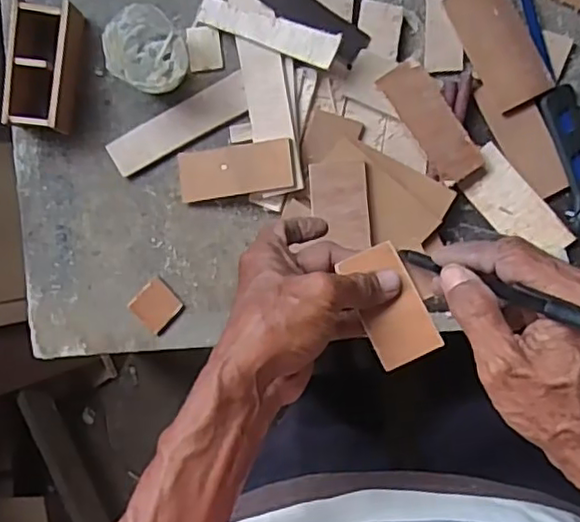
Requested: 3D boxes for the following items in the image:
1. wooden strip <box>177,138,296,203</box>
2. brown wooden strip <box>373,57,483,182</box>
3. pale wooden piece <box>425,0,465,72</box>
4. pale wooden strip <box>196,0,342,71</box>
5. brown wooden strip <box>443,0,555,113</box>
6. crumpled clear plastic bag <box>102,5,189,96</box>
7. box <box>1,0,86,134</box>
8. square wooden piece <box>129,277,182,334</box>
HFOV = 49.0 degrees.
[{"bbox_3d":[-0.050,-0.080,0.565,0.112,0.006,0.044,-5,88,23],"label":"wooden strip"},{"bbox_3d":[0.121,-0.119,0.546,0.041,0.006,0.108,-30,92,12],"label":"brown wooden strip"},{"bbox_3d":[0.136,-0.201,0.560,0.033,0.005,0.067,1,97,21],"label":"pale wooden piece"},{"bbox_3d":[-0.022,-0.200,0.554,0.139,0.005,0.028,25,107,21],"label":"pale wooden strip"},{"bbox_3d":[0.180,-0.188,0.548,0.051,0.007,0.110,-27,87,14],"label":"brown wooden strip"},{"bbox_3d":[-0.124,-0.183,0.556,0.064,0.059,0.063,30,95,2],"label":"crumpled clear plastic bag"},{"bbox_3d":[-0.221,-0.174,0.575,0.061,0.039,0.111,4,93,4],"label":"box"},{"bbox_3d":[-0.124,0.042,0.594,0.038,0.006,0.041,43,95,1],"label":"square wooden piece"}]

